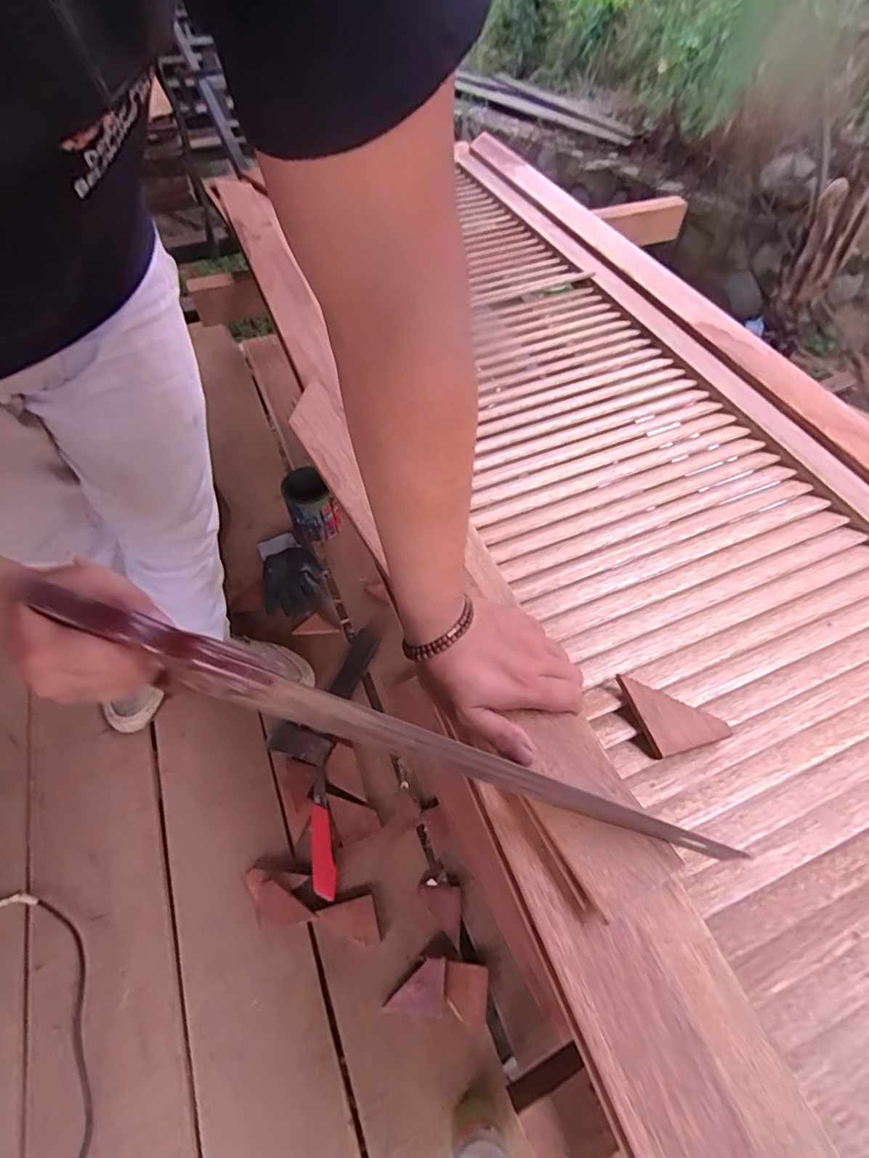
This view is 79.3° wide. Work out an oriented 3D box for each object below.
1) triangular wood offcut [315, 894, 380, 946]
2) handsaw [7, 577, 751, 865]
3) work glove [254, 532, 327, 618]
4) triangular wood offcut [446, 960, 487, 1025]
[{"bbox_3d":[-0.125,0.508,0.769,0.082,0.006,0.063,-14,57,-9],"label":"triangular wood offcut"},{"bbox_3d":[-0.029,0.104,0.344,0.439,0.081,0.018,21,53,-4],"label":"handsaw"},{"bbox_3d":[-0.308,-0.014,1.136,0.126,0.020,0.221,-14,57,-9],"label":"work glove"},{"bbox_3d":[0.042,0.568,0.721,0.056,0.009,0.063,6,56,4],"label":"triangular wood offcut"}]

